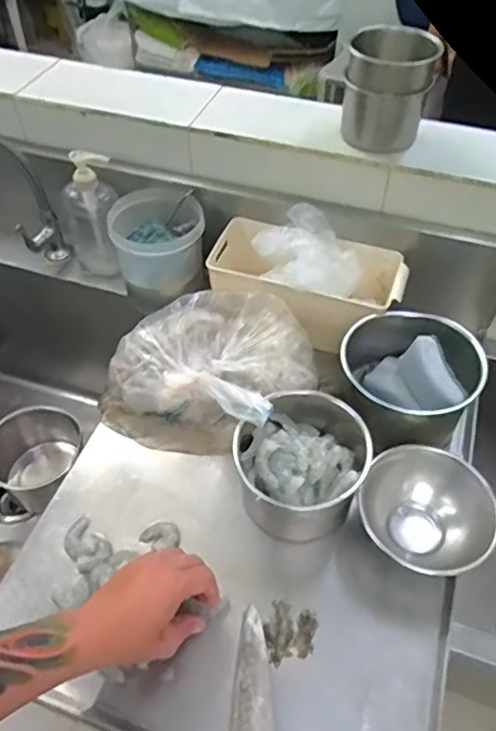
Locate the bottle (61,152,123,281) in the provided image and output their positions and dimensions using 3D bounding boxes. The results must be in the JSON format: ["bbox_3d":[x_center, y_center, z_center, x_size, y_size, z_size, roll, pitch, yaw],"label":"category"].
[{"bbox_3d":[-0.262,-0.250,0.984,0.089,0.211,0.083,-17,52,-13],"label":"bottle"}]

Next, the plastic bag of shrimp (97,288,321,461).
[{"bbox_3d":[-0.056,0.008,0.806,0.285,0.137,0.193,15,52,13],"label":"plastic bag of shrimp"}]

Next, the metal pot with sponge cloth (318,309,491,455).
[{"bbox_3d":[0.213,0.016,0.784,0.171,0.135,0.168,0,50,0],"label":"metal pot with sponge cloth"}]

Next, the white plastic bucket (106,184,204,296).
[{"bbox_3d":[-0.145,-0.201,0.941,0.140,0.106,0.143,-13,51,-10],"label":"white plastic bucket"}]

